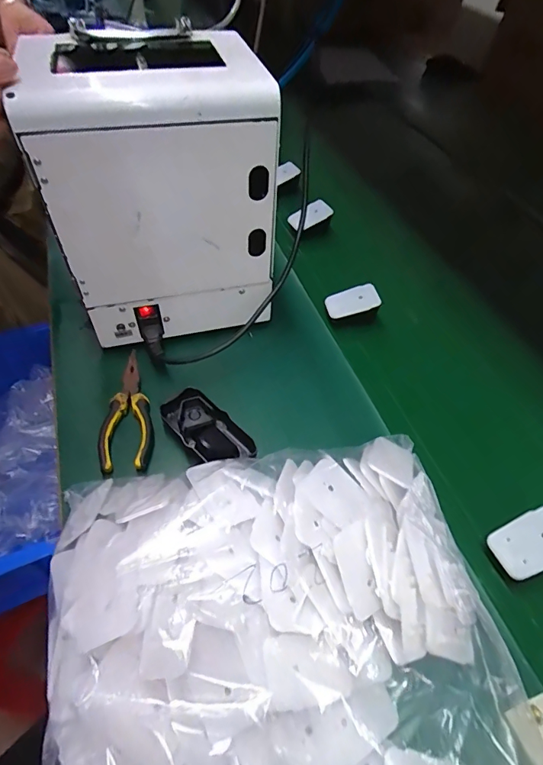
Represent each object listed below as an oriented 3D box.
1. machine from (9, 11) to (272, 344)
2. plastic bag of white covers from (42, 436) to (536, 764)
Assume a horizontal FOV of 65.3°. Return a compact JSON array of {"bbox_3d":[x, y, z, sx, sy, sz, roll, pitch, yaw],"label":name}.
[{"bbox_3d":[-0.114,-0.188,0.459,0.216,0.279,0.136,-11,53,-11],"label":"machine"},{"bbox_3d":[0.015,0.186,0.310,0.342,0.089,0.294,-6,52,-7],"label":"plastic bag of white covers"}]

